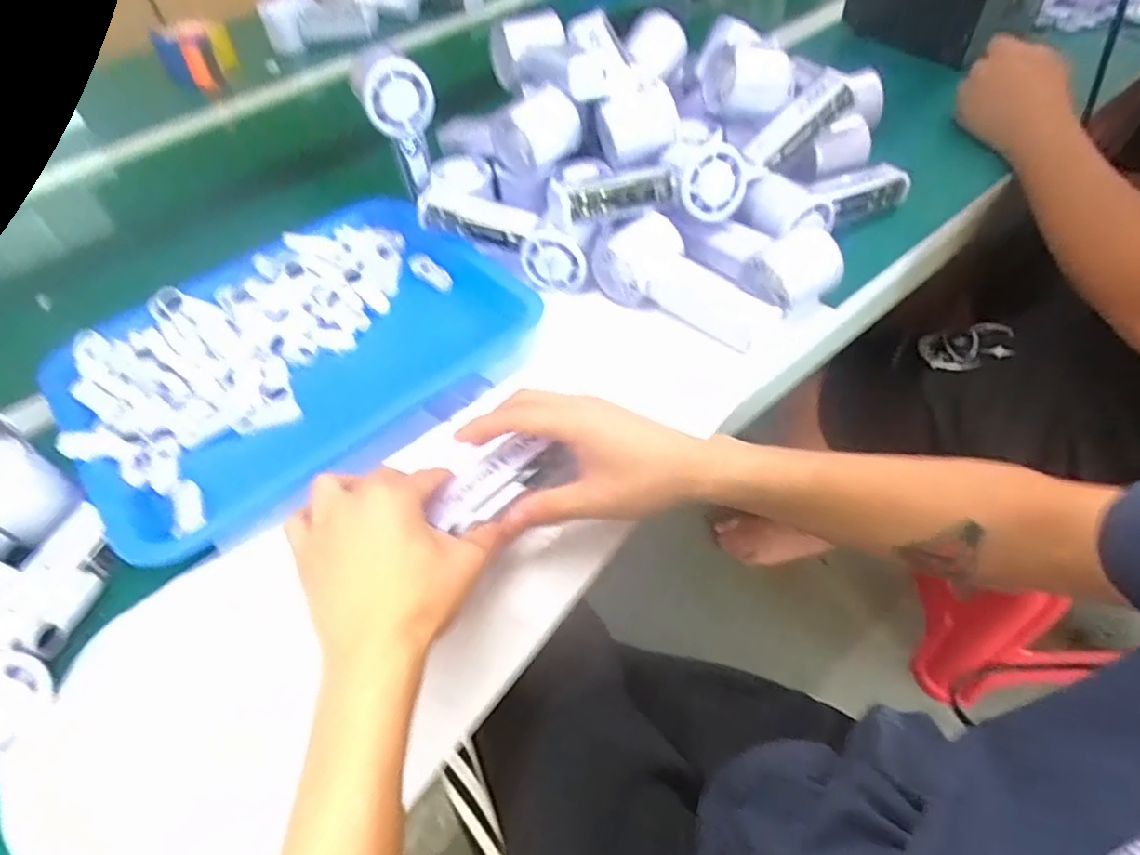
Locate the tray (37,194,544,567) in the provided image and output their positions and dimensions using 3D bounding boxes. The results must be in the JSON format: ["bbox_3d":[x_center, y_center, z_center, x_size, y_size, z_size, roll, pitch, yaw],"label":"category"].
[{"bbox_3d":[-0.216,-0.059,0.521,0.327,0.051,0.250,-38,56,-23],"label":"tray"}]

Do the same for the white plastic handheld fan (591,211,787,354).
[{"bbox_3d":[0.093,-0.111,0.522,0.148,0.056,0.055,32,59,14],"label":"white plastic handheld fan"}]

